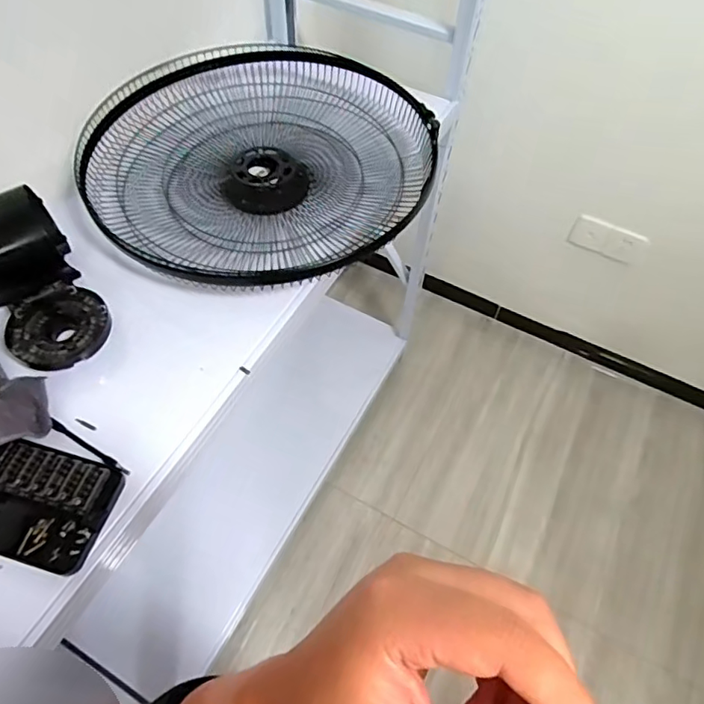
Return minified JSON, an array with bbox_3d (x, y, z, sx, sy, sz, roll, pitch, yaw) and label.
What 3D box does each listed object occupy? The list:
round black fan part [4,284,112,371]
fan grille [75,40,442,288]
[{"bbox_3d":[-0.351,-0.027,0.645,0.109,0.023,0.120,-30,63,-18],"label":"round black fan part"},{"bbox_3d":[-0.123,-0.283,0.813,0.501,0.119,0.504,1,58,-1],"label":"fan grille"}]

